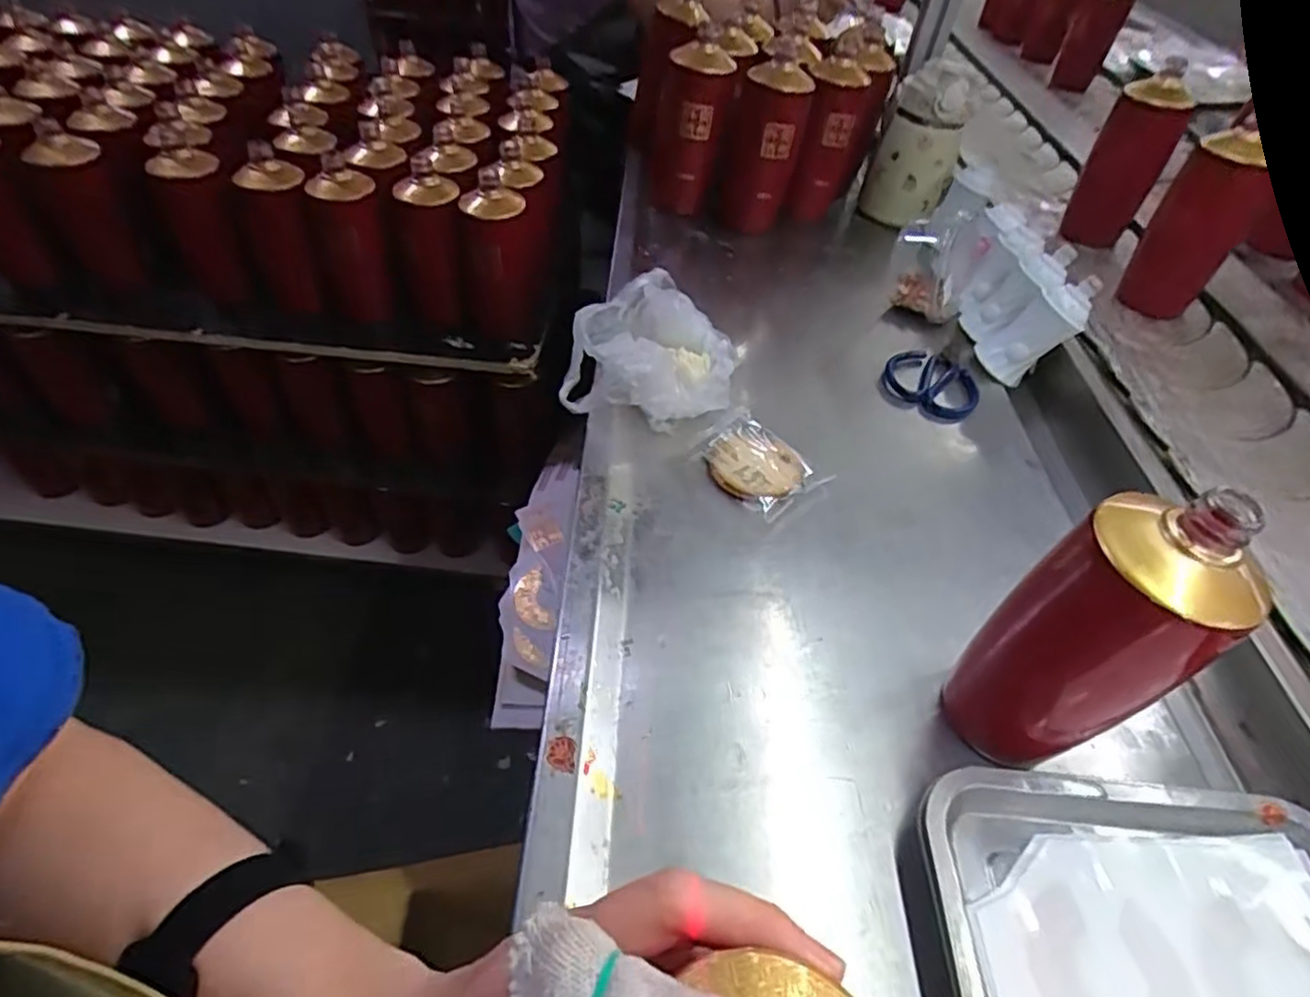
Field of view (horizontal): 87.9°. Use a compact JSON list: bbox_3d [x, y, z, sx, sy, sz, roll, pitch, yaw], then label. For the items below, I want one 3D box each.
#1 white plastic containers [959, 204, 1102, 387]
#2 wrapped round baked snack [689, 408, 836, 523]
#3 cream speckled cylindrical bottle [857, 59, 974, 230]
[{"bbox_3d":[0.391,-0.239,0.761,0.081,0.088,0.237,4,47,-2],"label":"white plastic containers"},{"bbox_3d":[0.082,-0.031,0.552,0.073,0.022,0.090,-32,58,-30],"label":"wrapped round baked snack"},{"bbox_3d":[0.349,-0.475,0.895,0.105,0.157,0.087,17,48,10],"label":"cream speckled cylindrical bottle"}]

